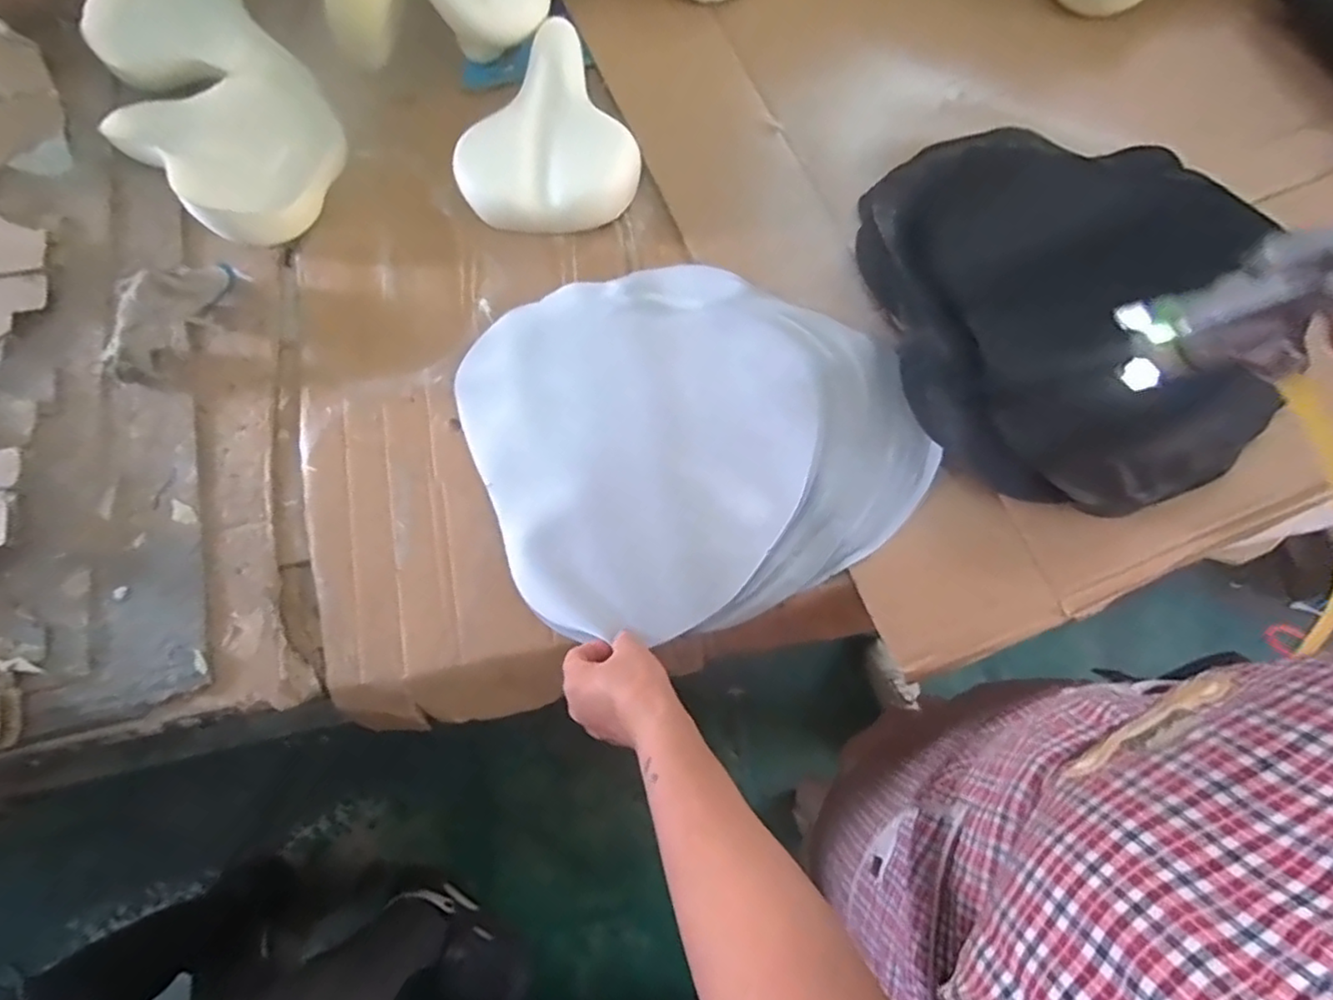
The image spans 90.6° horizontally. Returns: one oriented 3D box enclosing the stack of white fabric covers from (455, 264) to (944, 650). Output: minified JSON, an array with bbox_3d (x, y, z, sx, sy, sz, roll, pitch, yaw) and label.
[{"bbox_3d":[0.020,-0.068,0.621,0.380,0.031,0.348,-22,77,-5],"label":"stack of white fabric covers"}]

